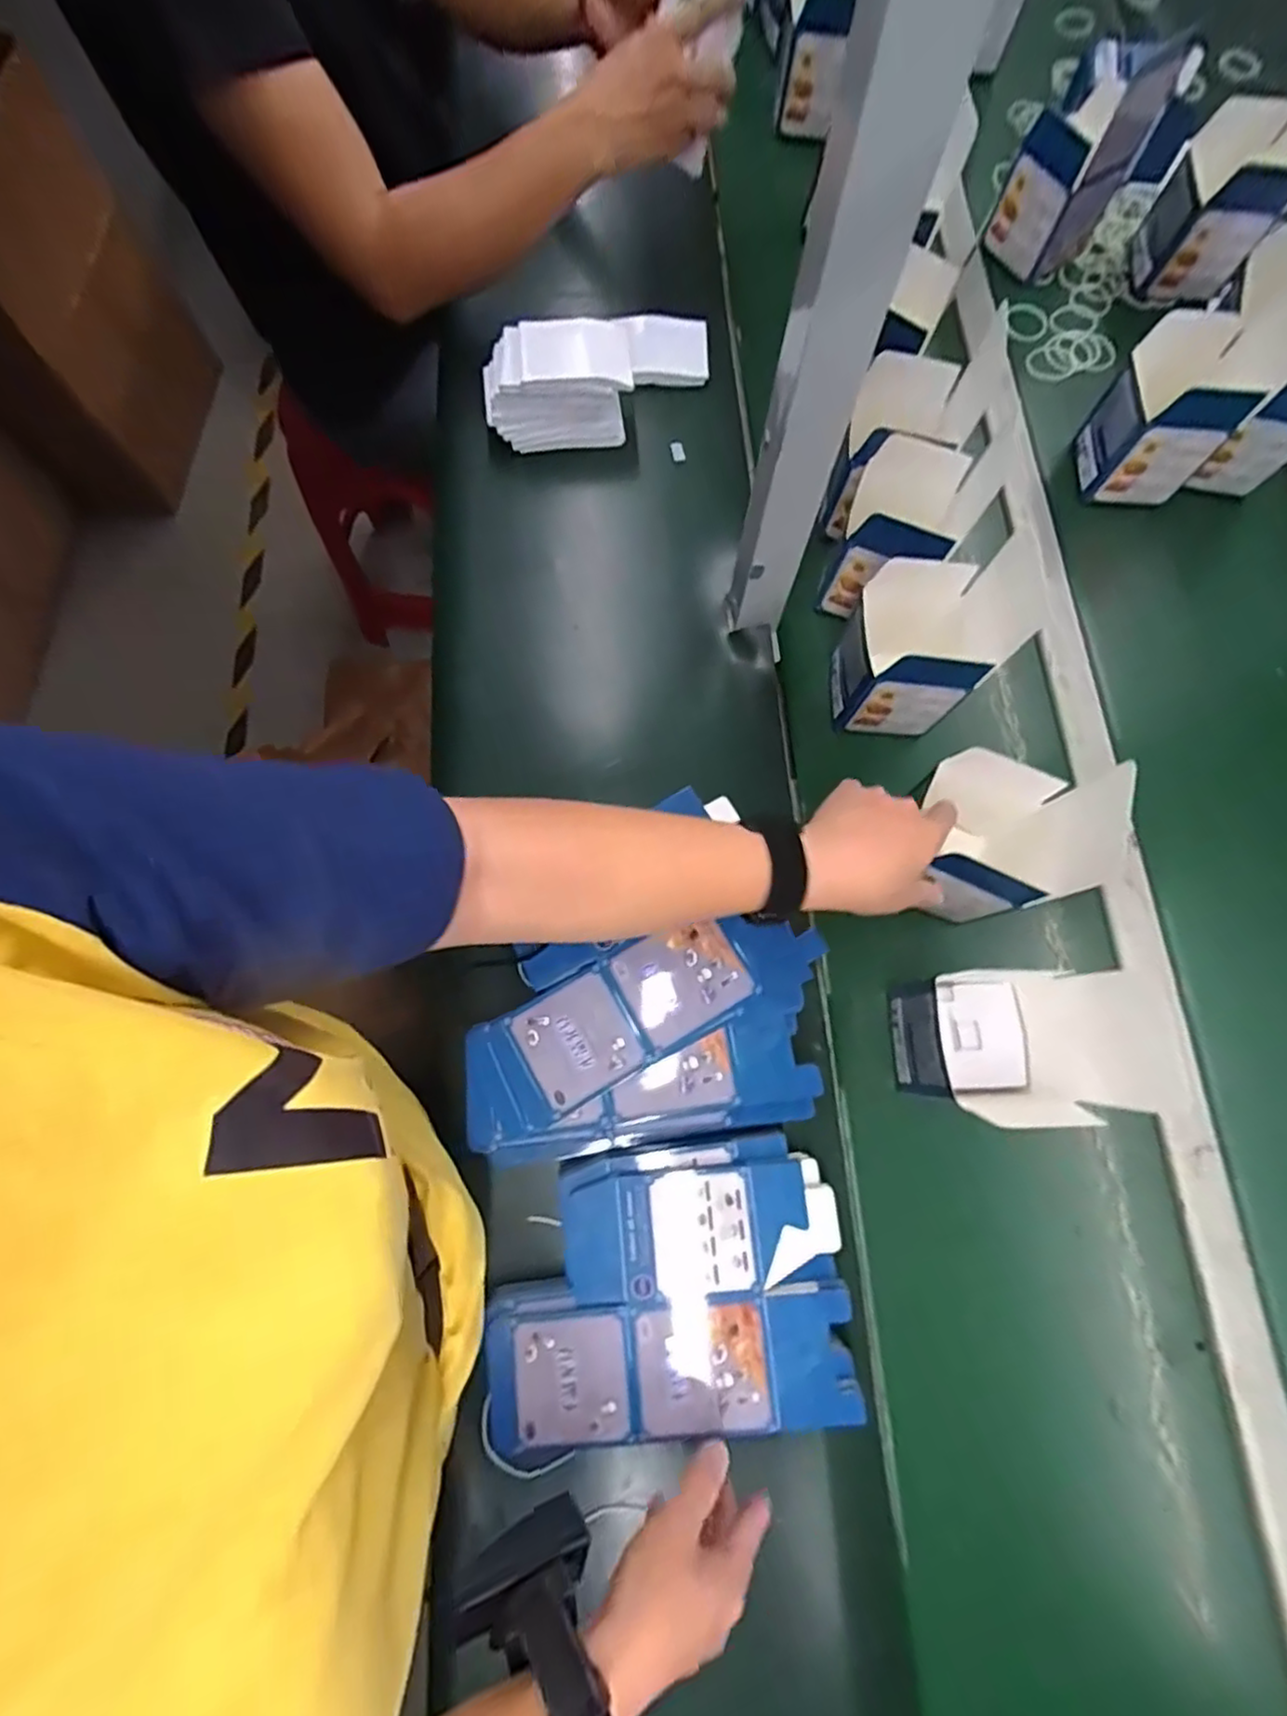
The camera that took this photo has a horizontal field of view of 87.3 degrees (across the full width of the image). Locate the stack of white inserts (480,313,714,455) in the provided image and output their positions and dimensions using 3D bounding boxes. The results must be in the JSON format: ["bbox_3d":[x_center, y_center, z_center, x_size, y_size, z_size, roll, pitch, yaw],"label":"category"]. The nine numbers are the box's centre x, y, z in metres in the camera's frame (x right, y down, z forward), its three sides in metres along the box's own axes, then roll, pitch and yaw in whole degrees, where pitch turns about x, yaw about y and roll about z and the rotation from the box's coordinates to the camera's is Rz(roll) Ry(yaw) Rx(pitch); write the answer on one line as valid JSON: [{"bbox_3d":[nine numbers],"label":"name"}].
[{"bbox_3d":[-0.042,-0.486,0.682,0.246,0.074,0.109,-28,76,-8],"label":"stack of white inserts"}]

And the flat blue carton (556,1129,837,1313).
[{"bbox_3d":[0.039,0.253,0.468,0.185,0.006,0.096,-7,74,-2],"label":"flat blue carton"}]

